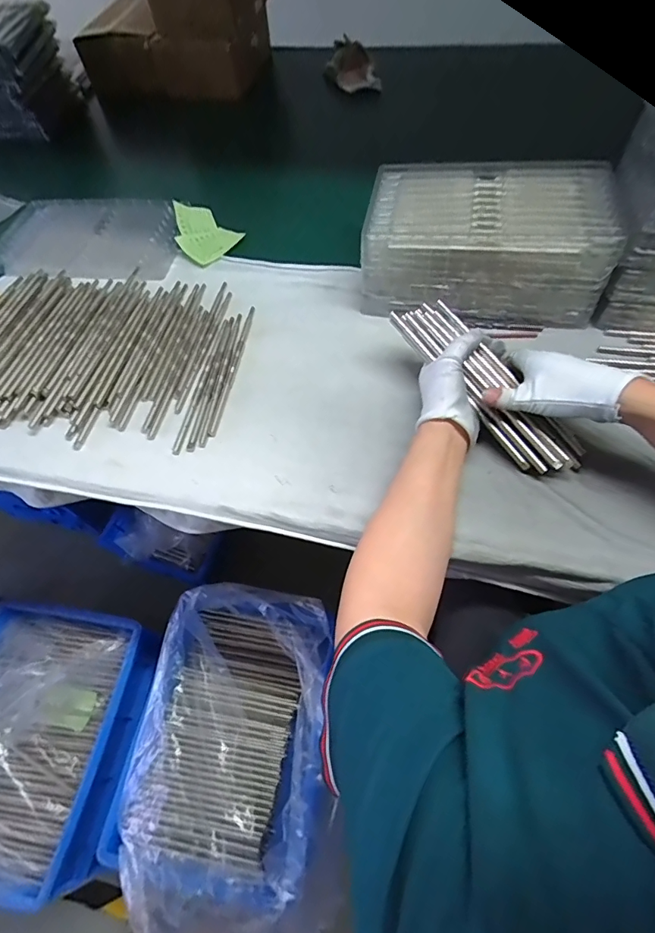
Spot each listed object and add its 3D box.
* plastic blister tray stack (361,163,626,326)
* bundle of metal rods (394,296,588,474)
[{"bbox_3d":[0.192,-0.292,0.576,0.275,0.114,0.185,8,61,9],"label":"plastic blister tray stack"},{"bbox_3d":[0.163,-0.086,0.467,0.053,0.029,0.227,-35,76,-15],"label":"bundle of metal rods"}]

